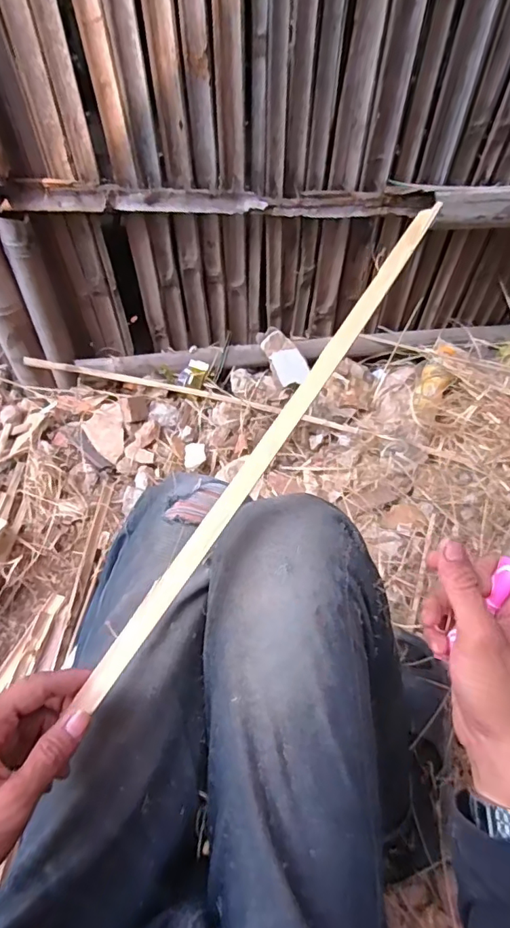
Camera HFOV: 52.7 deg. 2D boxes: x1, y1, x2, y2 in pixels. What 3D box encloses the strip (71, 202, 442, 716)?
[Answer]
[{"bbox_3d":[0.012,-0.018,0.385,0.020,0.012,0.451,33,83,16],"label":"strip"}]

